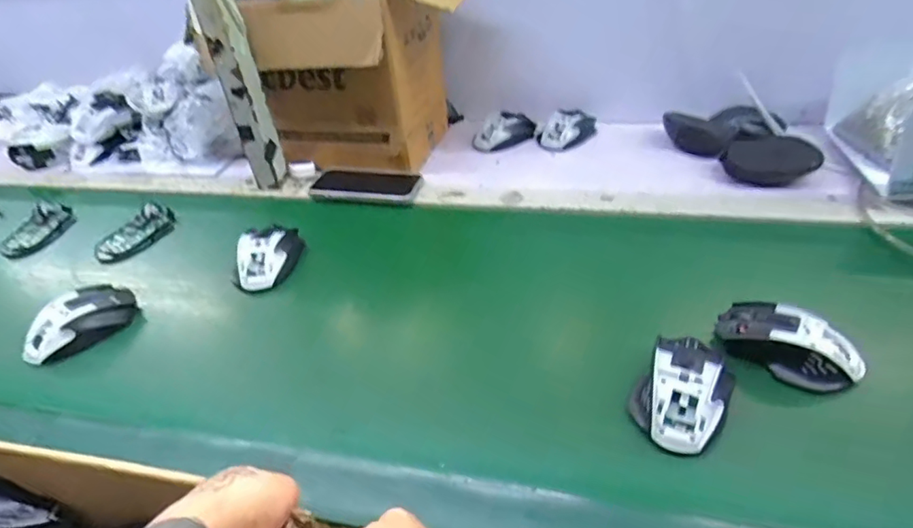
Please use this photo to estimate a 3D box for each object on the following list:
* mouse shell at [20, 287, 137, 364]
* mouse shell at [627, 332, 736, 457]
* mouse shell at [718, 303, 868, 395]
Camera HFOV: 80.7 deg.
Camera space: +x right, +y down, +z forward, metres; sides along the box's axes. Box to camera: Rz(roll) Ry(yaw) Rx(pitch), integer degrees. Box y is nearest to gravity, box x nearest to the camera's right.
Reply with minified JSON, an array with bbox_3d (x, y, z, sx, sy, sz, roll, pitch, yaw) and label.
[{"bbox_3d":[-0.420,0.063,0.597,0.075,0.035,0.117,28,48,36],"label":"mouse shell"},{"bbox_3d":[0.192,0.102,0.455,0.069,0.038,0.104,20,44,31],"label":"mouse shell"},{"bbox_3d":[0.299,0.070,0.484,0.114,0.034,0.064,22,45,32],"label":"mouse shell"}]

